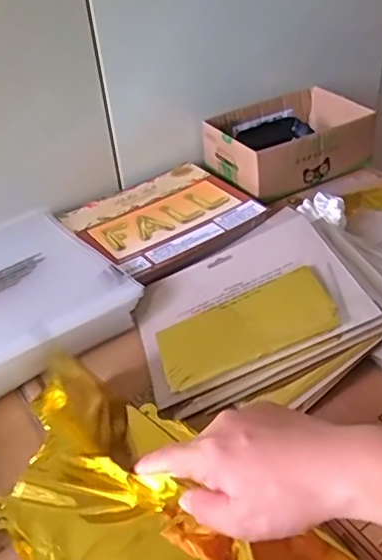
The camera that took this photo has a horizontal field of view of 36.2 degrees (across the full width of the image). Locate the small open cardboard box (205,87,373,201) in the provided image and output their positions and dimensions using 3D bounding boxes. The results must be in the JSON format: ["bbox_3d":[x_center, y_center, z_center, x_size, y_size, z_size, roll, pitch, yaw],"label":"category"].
[{"bbox_3d":[0.124,-0.183,0.769,0.192,0.068,0.142,-20,40,-16],"label":"small open cardboard box"}]

